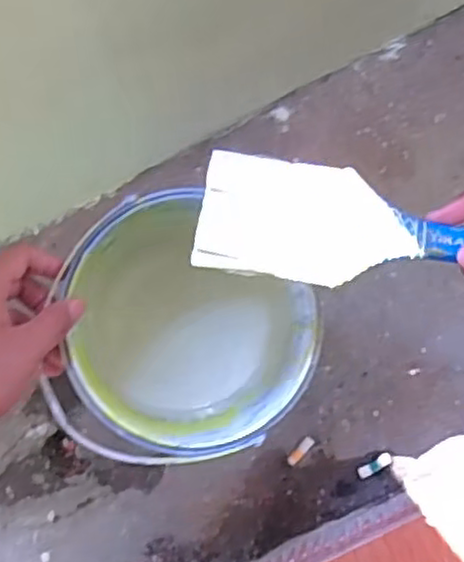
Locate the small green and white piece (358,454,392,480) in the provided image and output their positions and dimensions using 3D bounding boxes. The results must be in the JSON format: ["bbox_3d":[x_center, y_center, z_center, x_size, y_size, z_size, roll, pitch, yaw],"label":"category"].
[{"bbox_3d":[0.132,0.170,0.643,0.033,0.004,0.012,-32,81,-1],"label":"small green and white piece"}]

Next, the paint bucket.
[{"bbox_3d":[-0.030,0.055,0.562,0.181,0.202,0.168,-1,81,4],"label":"paint bucket"}]

